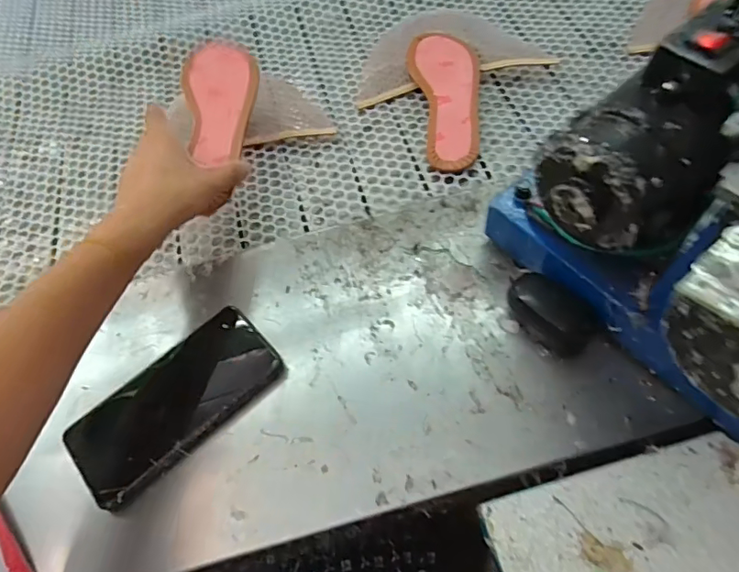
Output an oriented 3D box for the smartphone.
[{"bbox_3d":[-0.153,0.089,0.404,0.162,0.011,0.083,-40,65,-16],"label":"smartphone"}]

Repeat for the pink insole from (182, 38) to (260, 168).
[{"bbox_3d":[-0.150,-0.191,0.519,0.075,0.010,0.166,-8,65,0],"label":"pink insole"}]

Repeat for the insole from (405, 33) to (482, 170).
[{"bbox_3d":[0.086,-0.212,0.573,0.075,0.019,0.212,-3,61,4],"label":"insole"}]

